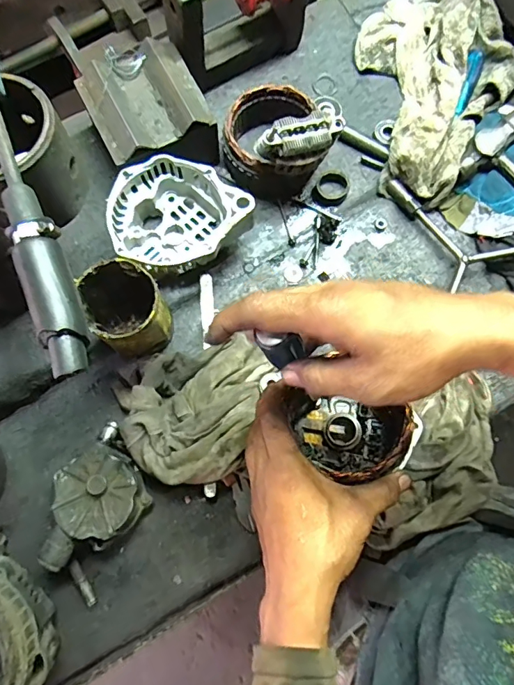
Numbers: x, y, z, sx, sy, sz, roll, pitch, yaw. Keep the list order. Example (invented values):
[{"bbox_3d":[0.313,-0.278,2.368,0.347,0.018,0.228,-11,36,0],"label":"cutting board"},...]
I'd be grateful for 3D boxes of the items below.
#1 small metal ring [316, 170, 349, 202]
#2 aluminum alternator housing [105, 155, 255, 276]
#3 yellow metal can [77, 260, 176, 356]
[{"bbox_3d":[0.090,-0.185,0.549,0.037,0.020,0.036,0,76,0],"label":"small metal ring"},{"bbox_3d":[-0.091,-0.129,0.507,0.135,0.078,0.129,42,79,9],"label":"aluminum alternator housing"},{"bbox_3d":[-0.127,-0.027,0.458,0.074,0.116,0.067,-28,78,-7],"label":"yellow metal can"}]

